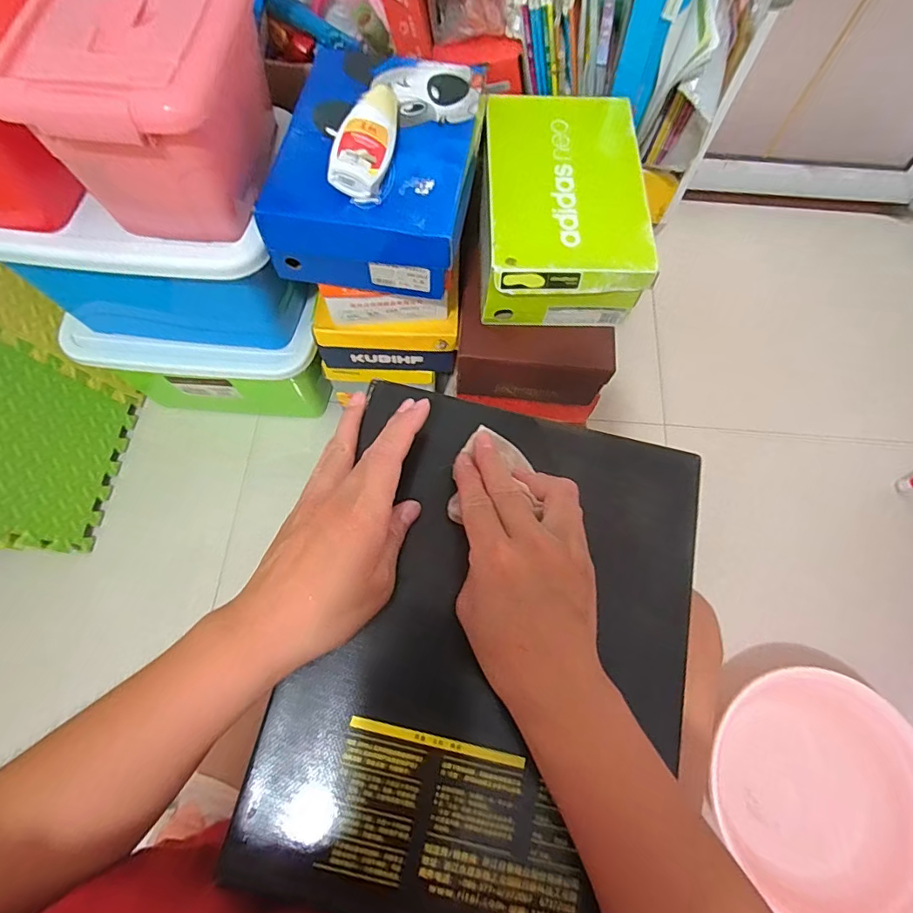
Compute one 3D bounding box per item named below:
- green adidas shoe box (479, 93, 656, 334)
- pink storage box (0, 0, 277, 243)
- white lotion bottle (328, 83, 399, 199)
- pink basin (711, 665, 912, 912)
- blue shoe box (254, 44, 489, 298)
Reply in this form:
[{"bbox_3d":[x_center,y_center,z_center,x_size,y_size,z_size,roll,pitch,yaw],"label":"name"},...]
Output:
[{"bbox_3d":[0.130,-0.321,0.651,0.195,0.105,0.294,-2,69,-2],"label":"green adidas shoe box"},{"bbox_3d":[-0.303,-0.371,0.525,0.182,0.170,0.247,4,69,0],"label":"pink storage box"},{"bbox_3d":[-0.094,-0.339,0.527,0.052,0.034,0.145,7,69,2],"label":"white lotion bottle"},{"bbox_3d":[0.528,0.486,0.712,0.289,0.114,0.314,0,69,-1],"label":"pink basin"},{"bbox_3d":[-0.087,-0.335,0.592,0.207,0.105,0.261,9,69,2],"label":"blue shoe box"}]

